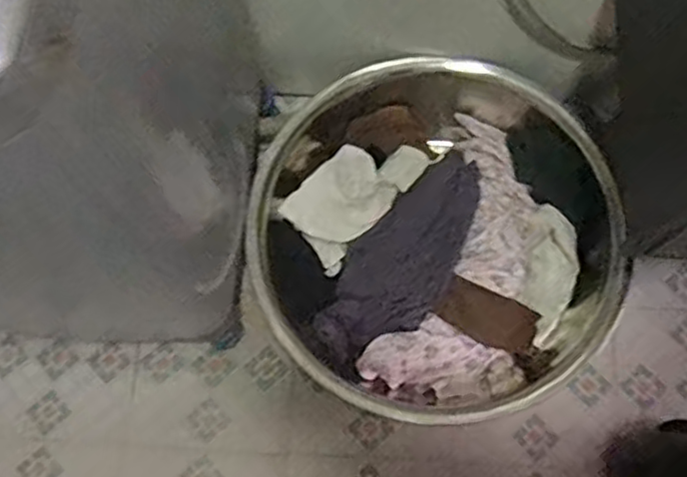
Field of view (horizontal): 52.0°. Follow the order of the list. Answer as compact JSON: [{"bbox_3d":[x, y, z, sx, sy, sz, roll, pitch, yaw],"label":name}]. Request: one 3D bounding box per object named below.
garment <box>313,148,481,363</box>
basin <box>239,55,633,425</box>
[{"bbox_3d":[0.113,0.036,1.287,0.179,0.071,0.443,36,77,11],"label":"garment"},{"bbox_3d":[0.161,-0.004,1.315,0.641,0.157,0.656,0,72,1],"label":"basin"}]

